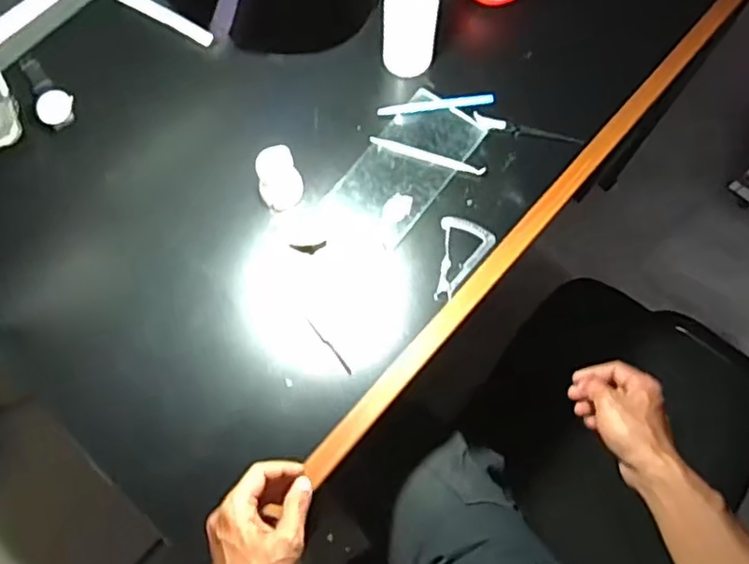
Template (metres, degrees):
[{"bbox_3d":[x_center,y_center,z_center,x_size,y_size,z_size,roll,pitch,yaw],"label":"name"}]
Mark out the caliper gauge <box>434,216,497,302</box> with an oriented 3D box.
[{"bbox_3d":[0.105,-0.026,0.736,0.063,0.007,0.102,7,72,0],"label":"caliper gauge"}]

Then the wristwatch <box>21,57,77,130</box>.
[{"bbox_3d":[-0.399,-0.228,0.783,0.041,0.028,0.102,-35,76,-12],"label":"wristwatch"}]

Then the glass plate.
[{"bbox_3d":[0.036,-0.136,0.774,0.105,0.009,0.199,37,78,12],"label":"glass plate"}]

